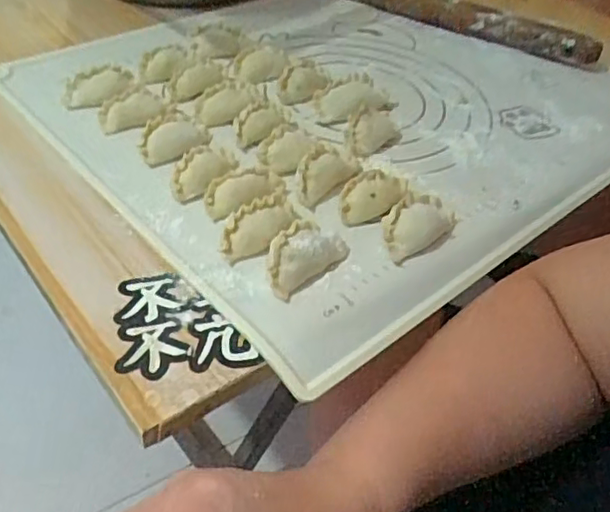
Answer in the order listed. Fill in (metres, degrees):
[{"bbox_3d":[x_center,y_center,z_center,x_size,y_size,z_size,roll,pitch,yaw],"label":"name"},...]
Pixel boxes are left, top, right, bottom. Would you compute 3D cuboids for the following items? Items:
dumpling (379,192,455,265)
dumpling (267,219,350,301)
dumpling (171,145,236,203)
[{"bbox_3d":[0.072,-0.021,0.401,0.032,0.022,0.060,35,48,25],"label":"dumpling"},{"bbox_3d":[-0.002,-0.002,0.371,0.028,0.020,0.060,35,48,25],"label":"dumpling"},{"bbox_3d":[-0.069,-0.060,0.425,0.025,0.016,0.057,19,44,10],"label":"dumpling"}]

